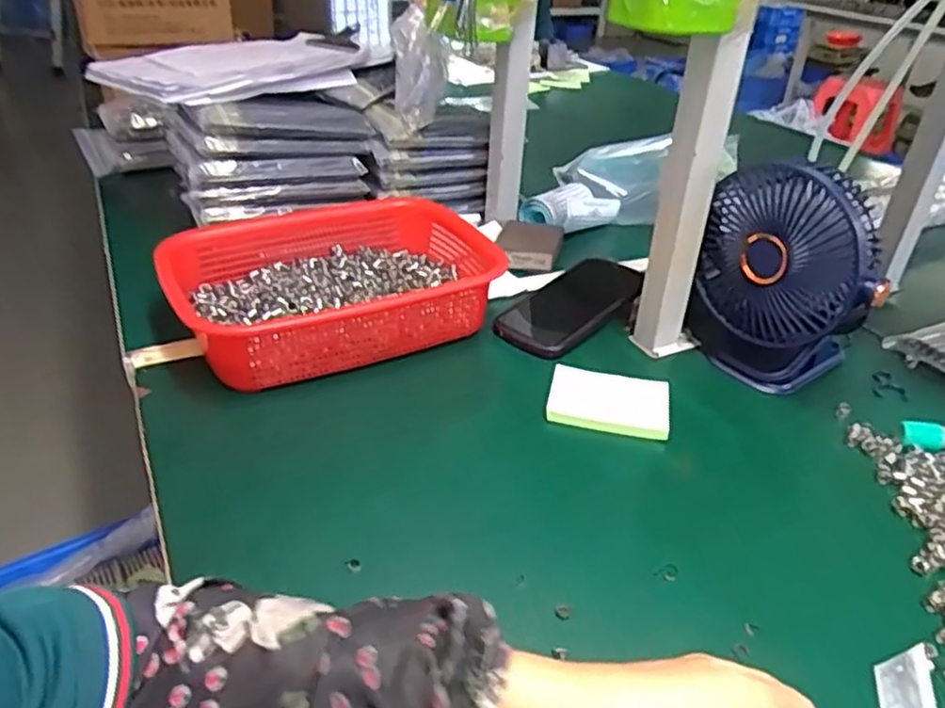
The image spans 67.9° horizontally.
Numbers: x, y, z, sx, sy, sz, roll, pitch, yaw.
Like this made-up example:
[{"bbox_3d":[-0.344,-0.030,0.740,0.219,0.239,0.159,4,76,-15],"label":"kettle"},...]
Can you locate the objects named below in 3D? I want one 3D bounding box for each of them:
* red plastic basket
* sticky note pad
[{"bbox_3d":[-0.122,-0.063,0.649,0.279,0.073,0.208,-11,35,-21],"label":"red plastic basket"},{"bbox_3d":[0.111,0.039,0.570,0.095,0.016,0.065,9,33,9],"label":"sticky note pad"}]

